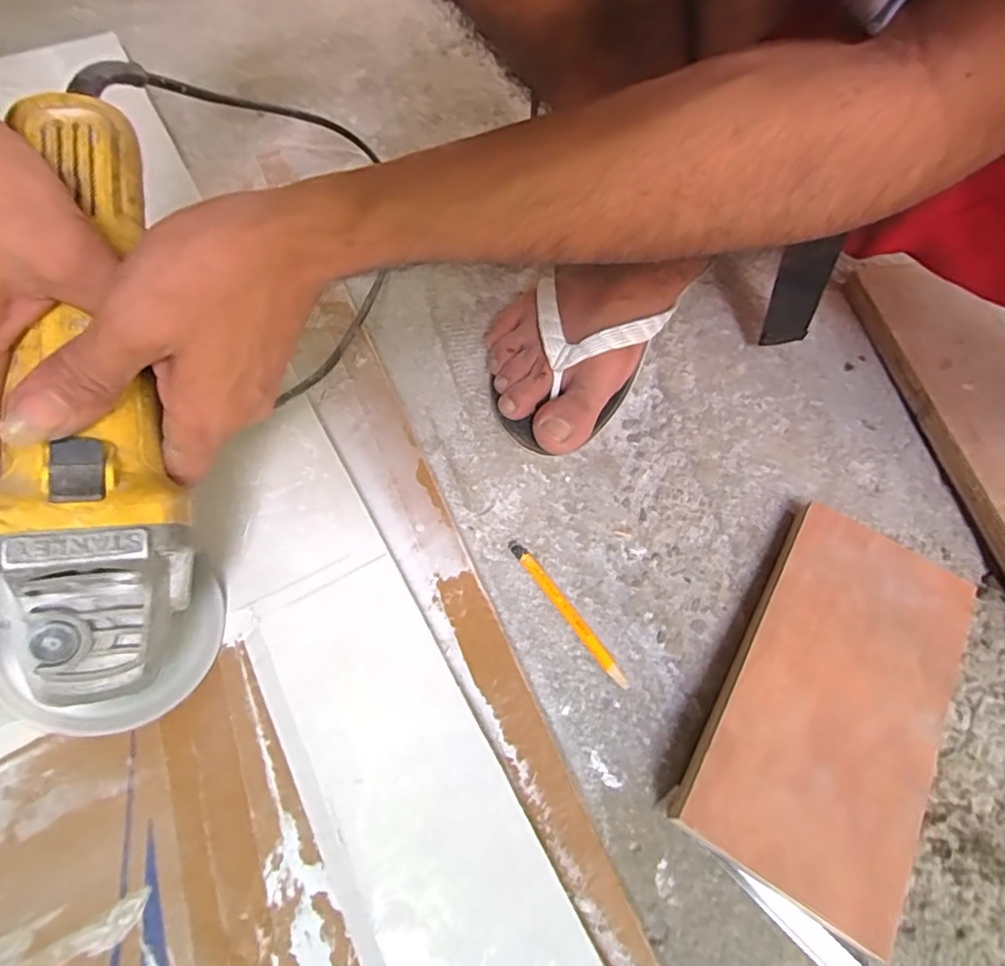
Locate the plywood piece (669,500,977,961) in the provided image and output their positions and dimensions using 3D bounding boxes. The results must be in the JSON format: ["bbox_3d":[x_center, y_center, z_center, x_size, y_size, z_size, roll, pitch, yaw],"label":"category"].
[{"bbox_3d":[0.173,0.113,0.315,0.099,0.032,0.198,30,63,15],"label":"plywood piece"}]

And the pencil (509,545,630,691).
[{"bbox_3d":[0.037,0.074,0.349,0.007,0.009,0.106,-31,65,-18],"label":"pencil"}]

